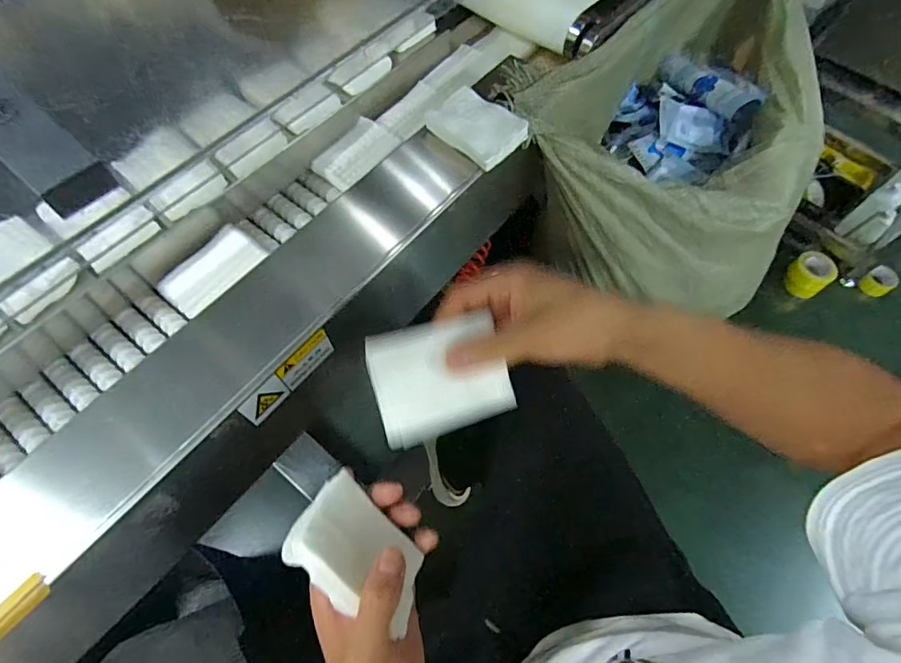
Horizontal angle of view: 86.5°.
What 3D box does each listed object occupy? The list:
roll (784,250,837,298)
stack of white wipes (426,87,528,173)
[{"bbox_3d":[1.131,-0.179,1.511,0.114,0.107,0.114,1,63,-1],"label":"roll"},{"bbox_3d":[0.027,-0.234,0.549,0.101,0.022,0.078,38,68,16],"label":"stack of white wipes"}]

